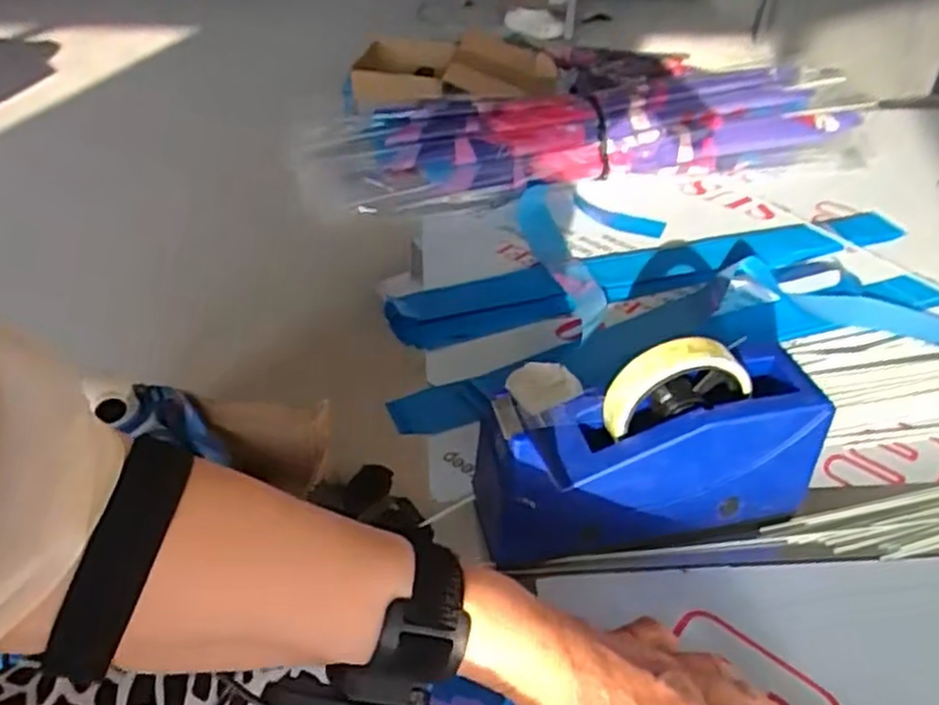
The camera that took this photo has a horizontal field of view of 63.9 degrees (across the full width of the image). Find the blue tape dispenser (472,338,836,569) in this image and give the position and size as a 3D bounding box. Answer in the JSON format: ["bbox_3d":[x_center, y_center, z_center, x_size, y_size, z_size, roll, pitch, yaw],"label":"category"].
[{"bbox_3d":[0.108,0.057,0.459,0.206,0.116,0.064,-4,40,-10],"label":"blue tape dispenser"}]

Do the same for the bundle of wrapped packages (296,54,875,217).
[{"bbox_3d":[0.152,-0.252,0.848,0.645,0.117,0.090,-7,41,-13],"label":"bundle of wrapped packages"}]

